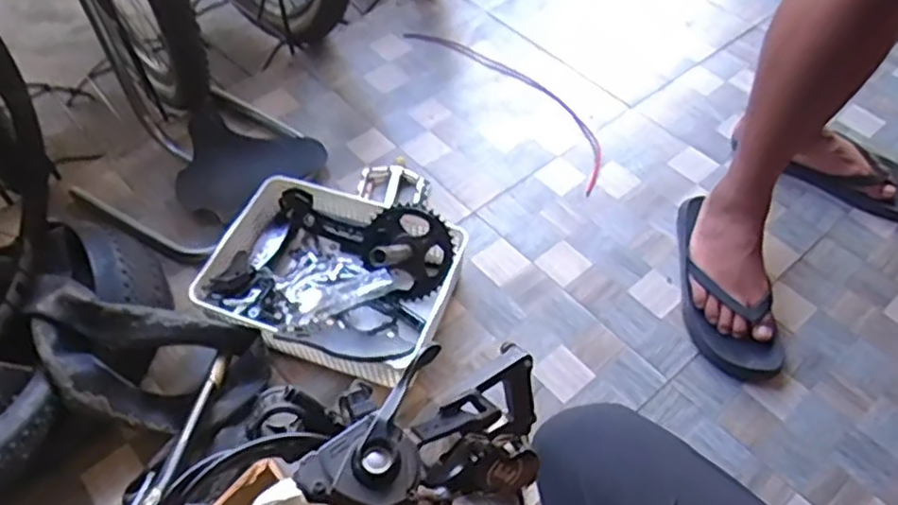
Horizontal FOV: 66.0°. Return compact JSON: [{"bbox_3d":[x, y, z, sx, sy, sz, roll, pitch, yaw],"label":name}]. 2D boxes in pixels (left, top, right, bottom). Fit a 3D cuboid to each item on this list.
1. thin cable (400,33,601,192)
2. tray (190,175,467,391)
[{"bbox_3d":[0.120,-0.308,1.318,0.121,0.012,0.541,-30,58,-22],"label":"thin cable"},{"bbox_3d":[-0.166,0.035,0.993,0.330,0.085,0.271,14,53,10],"label":"tray"}]

